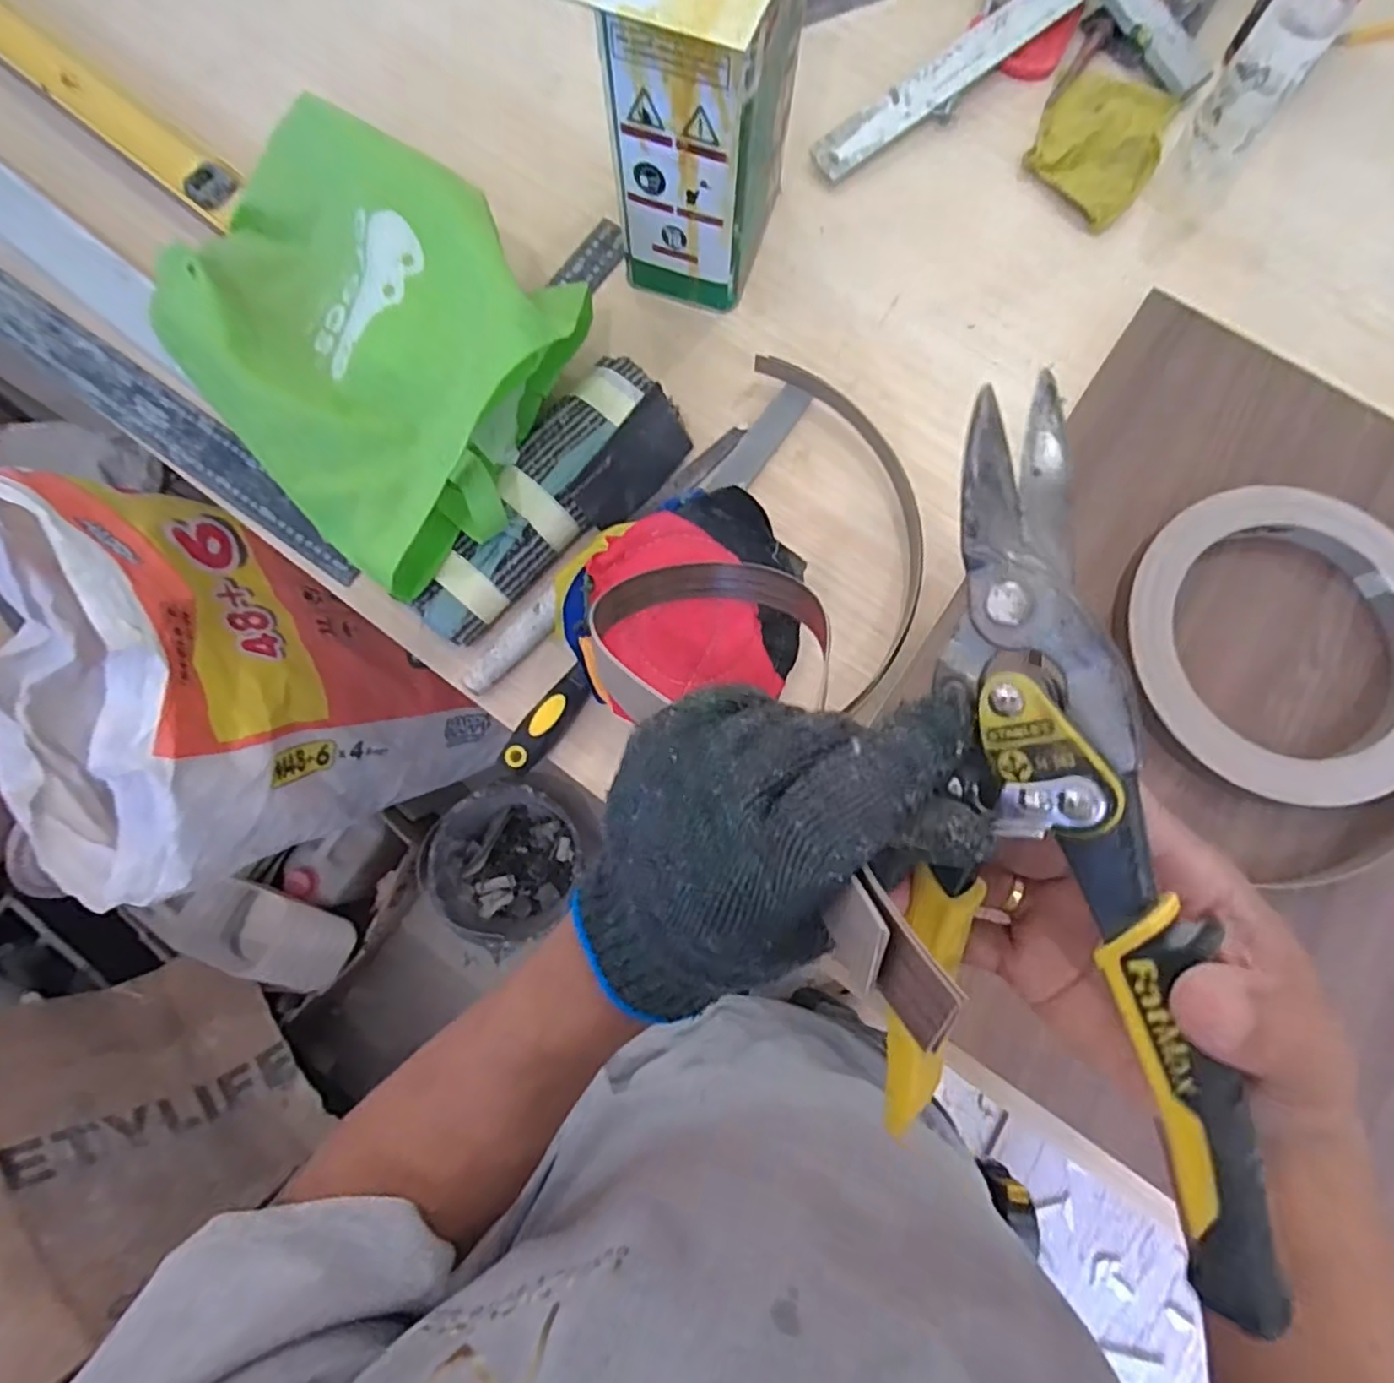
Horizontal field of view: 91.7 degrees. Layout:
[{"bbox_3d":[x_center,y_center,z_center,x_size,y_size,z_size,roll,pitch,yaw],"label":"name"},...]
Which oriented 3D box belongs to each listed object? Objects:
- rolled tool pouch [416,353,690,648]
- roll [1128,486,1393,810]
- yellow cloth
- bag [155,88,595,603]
[{"bbox_3d":[-0.123,-0.151,0.530,0.252,0.062,0.098,-43,83,-7],"label":"rolled tool pouch"},{"bbox_3d":[0.438,-0.033,0.502,0.233,0.033,0.225,0,80,0],"label":"roll"},{"bbox_3d":[0.370,-0.504,0.624,0.106,0.013,0.160,26,80,4],"label":"yellow cloth"},{"bbox_3d":[-0.254,-0.279,0.503,0.245,0.123,0.378,-43,83,-7],"label":"bag"}]

